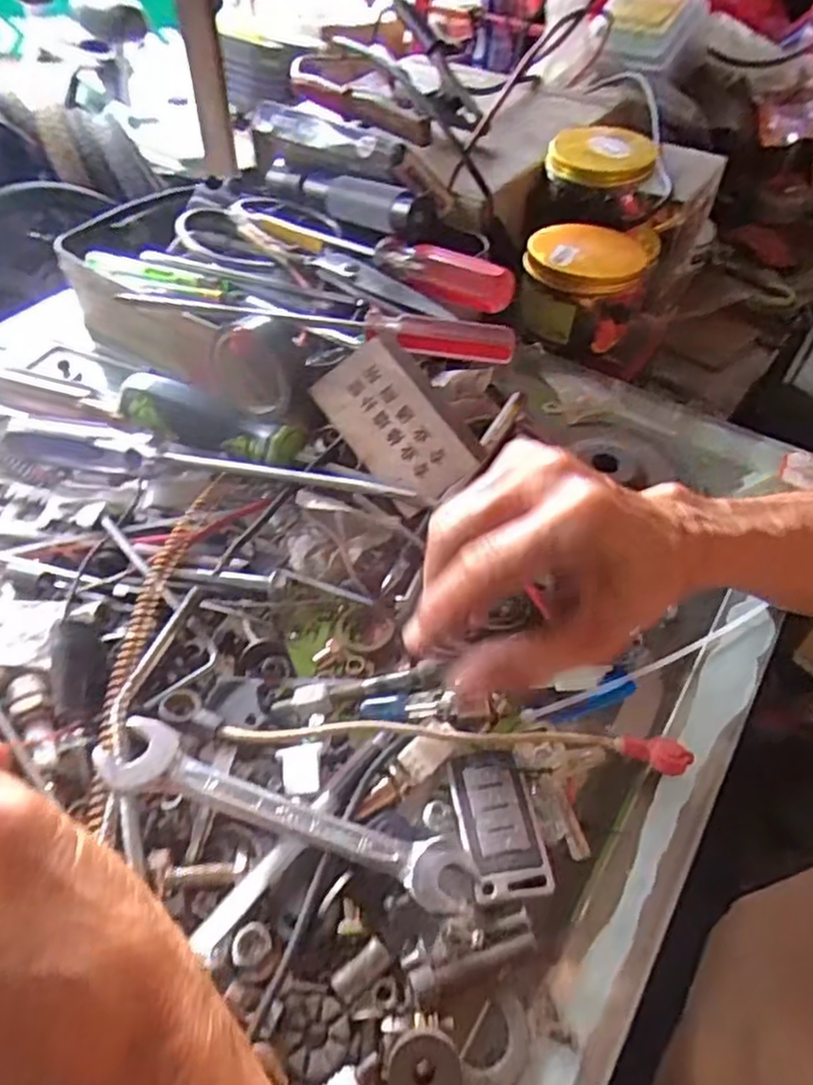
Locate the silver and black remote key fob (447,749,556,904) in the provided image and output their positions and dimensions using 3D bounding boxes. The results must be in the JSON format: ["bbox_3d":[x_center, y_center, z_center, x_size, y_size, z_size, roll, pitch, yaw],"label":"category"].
[{"bbox_3d":[0.036,0.110,0.275,0.031,0.006,0.056,-6,50,-9],"label":"silver and black remote key fob"}]

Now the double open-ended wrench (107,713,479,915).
[{"bbox_3d":[-0.044,0.102,0.263,0.145,0.005,0.026,19,43,6],"label":"double open-ended wrench"}]

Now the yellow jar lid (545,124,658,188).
[{"bbox_3d":[0.158,-0.311,0.556,0.080,0.021,0.075,2,50,-2],"label":"yellow jar lid"}]

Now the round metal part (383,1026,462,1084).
[{"bbox_3d":[0.006,0.172,0.224,0.024,0.004,0.024,4,67,-9],"label":"round metal part"}]

